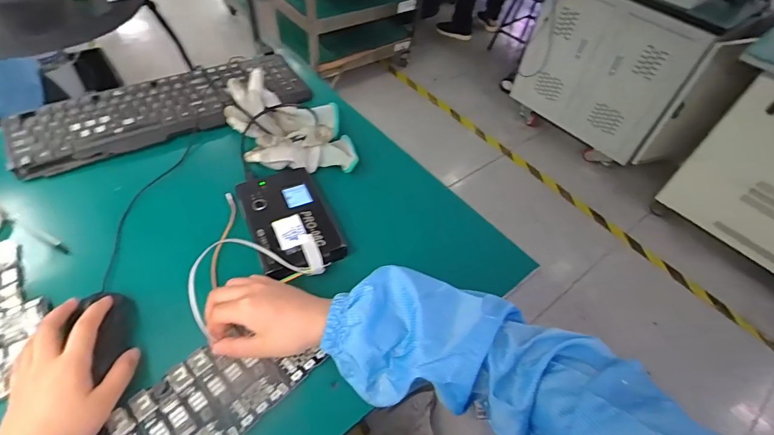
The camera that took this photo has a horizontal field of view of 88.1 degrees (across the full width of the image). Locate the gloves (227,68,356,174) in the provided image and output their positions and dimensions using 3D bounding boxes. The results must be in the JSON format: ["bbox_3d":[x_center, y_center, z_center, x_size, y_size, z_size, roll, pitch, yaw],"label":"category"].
[{"bbox_3d":[-0.151,-0.145,0.607,0.163,0.048,0.207,-14,53,-17],"label":"gloves"}]

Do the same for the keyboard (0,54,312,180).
[{"bbox_3d":[-0.348,-0.184,0.639,0.423,0.028,0.153,-22,56,-23],"label":"keyboard"}]

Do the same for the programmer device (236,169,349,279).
[{"bbox_3d":[-0.123,0.001,0.510,0.100,0.025,0.173,-16,54,-19],"label":"programmer device"}]

